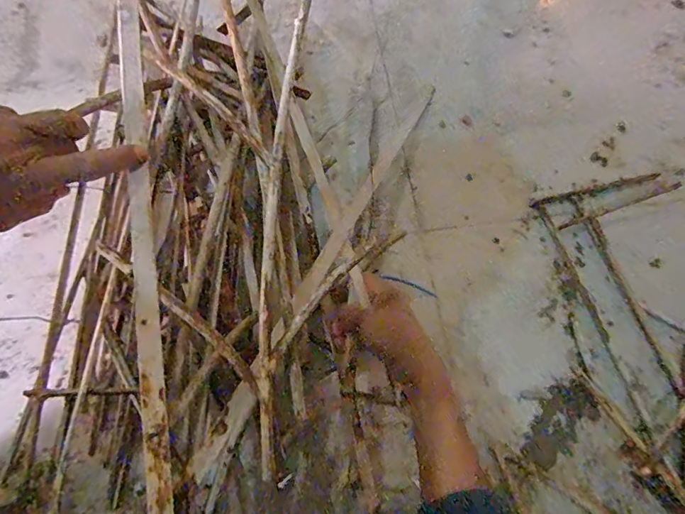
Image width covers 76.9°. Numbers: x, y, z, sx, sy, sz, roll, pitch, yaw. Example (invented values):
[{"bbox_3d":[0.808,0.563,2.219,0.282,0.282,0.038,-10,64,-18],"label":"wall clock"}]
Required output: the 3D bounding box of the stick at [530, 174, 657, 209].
[{"bbox_3d":[0.366,-0.097,0.622,0.198,0.004,0.012,-13,69,-6],"label":"stick"}]

